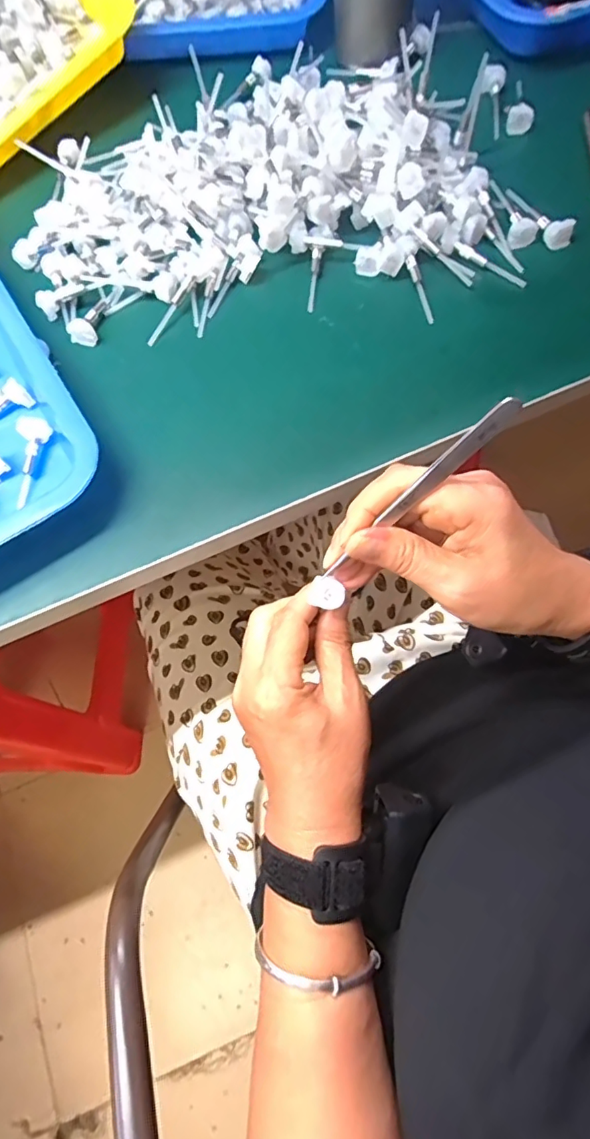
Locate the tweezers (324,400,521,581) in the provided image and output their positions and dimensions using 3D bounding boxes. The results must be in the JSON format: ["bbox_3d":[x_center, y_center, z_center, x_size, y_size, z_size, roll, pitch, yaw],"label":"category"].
[{"bbox_3d":[0.052,-0.031,0.241,0.006,0.126,0.008,-20,71,-47],"label":"tweezers"}]

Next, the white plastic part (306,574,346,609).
[{"bbox_3d":[0.018,0.013,0.283,0.020,0.004,0.017,22,78,7],"label":"white plastic part"}]

